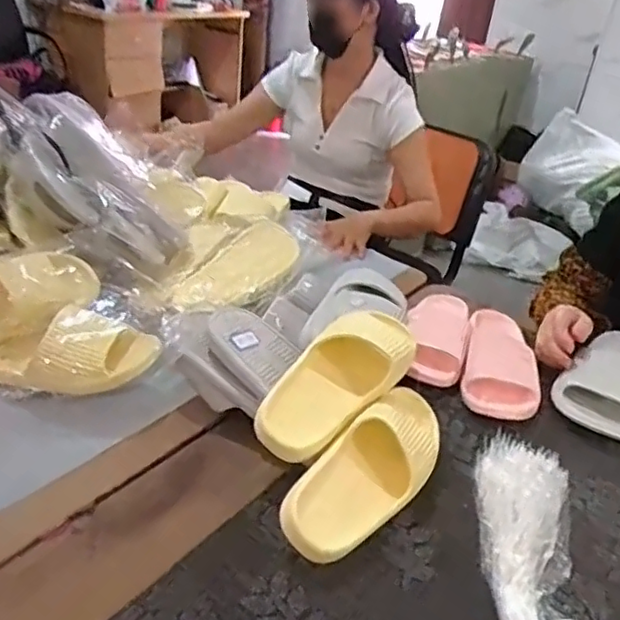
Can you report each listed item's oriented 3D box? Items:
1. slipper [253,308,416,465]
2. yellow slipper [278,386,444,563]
[{"bbox_3d":[0.032,0.073,0.732,0.096,0.072,0.236,27,51,29],"label":"slipper"},{"bbox_3d":[0.067,0.168,0.684,0.086,0.075,0.259,28,37,31],"label":"yellow slipper"}]

